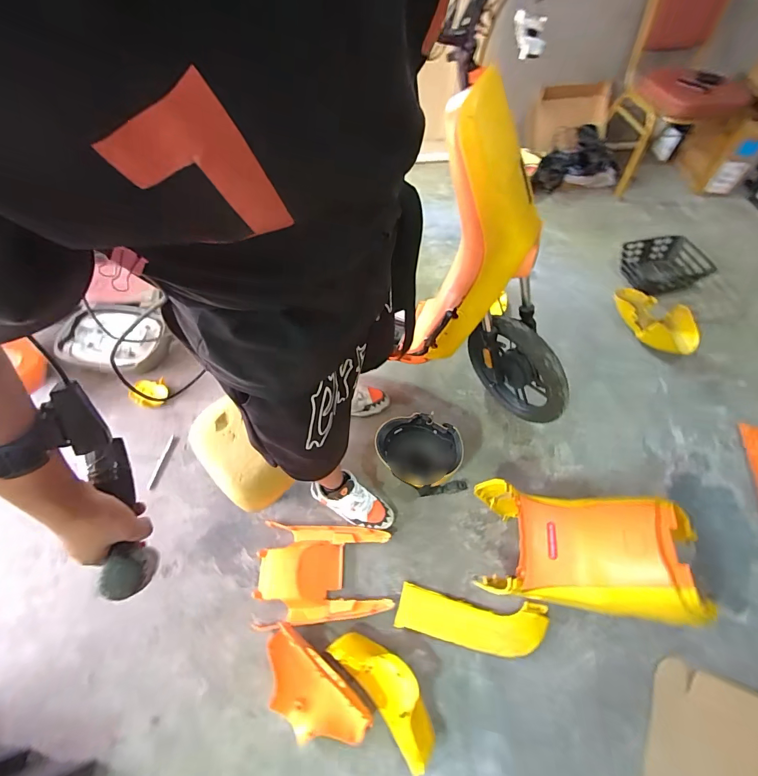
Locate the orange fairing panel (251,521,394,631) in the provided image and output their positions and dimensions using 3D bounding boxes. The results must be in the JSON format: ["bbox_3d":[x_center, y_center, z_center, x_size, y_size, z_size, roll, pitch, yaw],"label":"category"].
[{"bbox_3d":[-0.147,0.506,1.045,0.362,0.054,0.250,-1,58,0],"label":"orange fairing panel"}]

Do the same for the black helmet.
[{"bbox_3d":[0.124,0.201,1.174,0.248,0.135,0.237,0,58,0],"label":"black helmet"}]

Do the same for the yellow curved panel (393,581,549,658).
[{"bbox_3d":[0.241,0.610,0.992,0.379,0.034,0.127,9,58,6],"label":"yellow curved panel"}]

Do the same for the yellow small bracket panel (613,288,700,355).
[{"bbox_3d":[1.029,-0.266,1.408,0.190,0.077,0.342,-24,51,3],"label":"yellow small bracket panel"}]

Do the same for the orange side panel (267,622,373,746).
[{"bbox_3d":[-0.168,0.731,0.894,0.296,0.088,0.158,33,64,19],"label":"orange side panel"}]

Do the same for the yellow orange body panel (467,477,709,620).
[{"bbox_3d":[0.476,0.374,0.910,0.441,0.206,0.268,-11,49,35],"label":"yellow orange body panel"}]

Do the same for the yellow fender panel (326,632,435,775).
[{"bbox_3d":[0.021,0.703,0.885,0.126,0.107,0.301,-36,64,-20],"label":"yellow fender panel"}]

